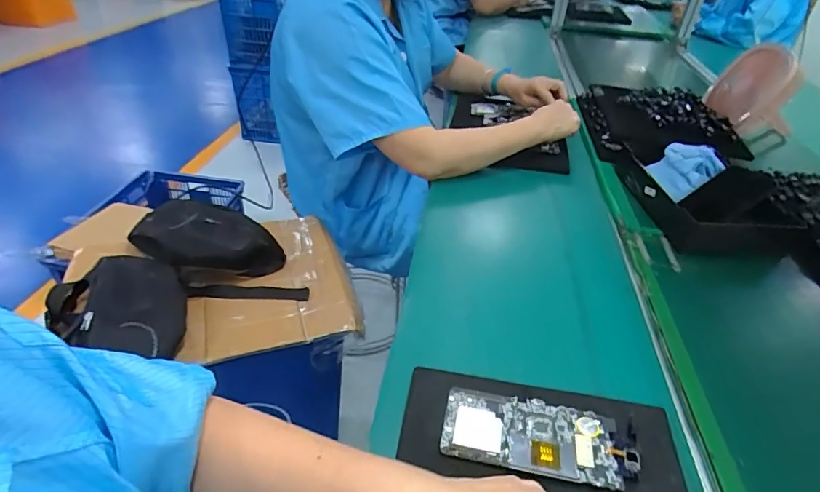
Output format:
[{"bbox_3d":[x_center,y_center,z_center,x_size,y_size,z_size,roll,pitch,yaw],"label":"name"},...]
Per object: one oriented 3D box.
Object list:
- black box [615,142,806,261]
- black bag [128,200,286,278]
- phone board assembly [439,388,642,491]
[{"bbox_3d":[0.471,-0.096,0.754,0.186,0.061,0.261,3,37,-1],"label":"black box"},{"bbox_3d":[-0.378,-0.006,0.866,0.278,0.085,0.130,10,37,9],"label":"black bag"},{"bbox_3d":[0.119,0.179,0.441,0.173,0.012,0.074,9,37,7],"label":"phone board assembly"}]

